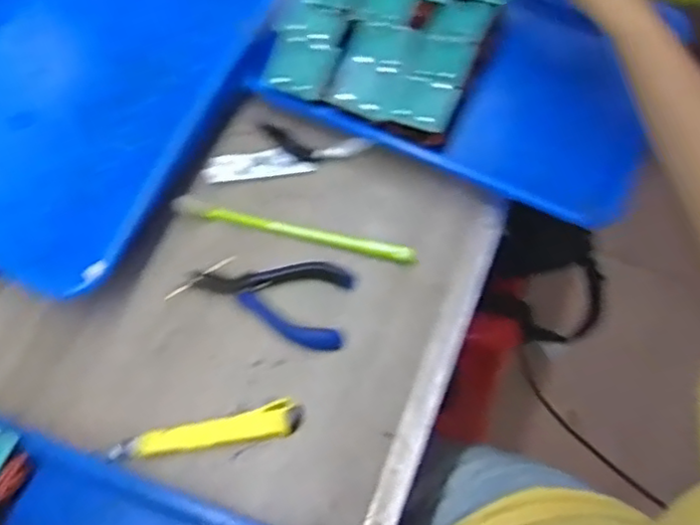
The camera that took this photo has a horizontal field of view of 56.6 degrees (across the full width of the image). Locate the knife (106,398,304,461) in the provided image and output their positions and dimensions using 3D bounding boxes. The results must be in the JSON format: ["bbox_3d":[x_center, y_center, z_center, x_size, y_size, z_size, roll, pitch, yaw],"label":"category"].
[{"bbox_3d":[-0.097,0.115,0.448,0.127,0.008,0.023,-8,67,-5],"label":"knife"}]

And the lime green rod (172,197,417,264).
[{"bbox_3d":[-0.044,-0.026,0.504,0.191,0.008,0.012,13,67,4],"label":"lime green rod"}]

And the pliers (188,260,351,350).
[{"bbox_3d":[-0.058,0.021,0.490,0.121,0.010,0.062,19,67,7],"label":"pliers"}]

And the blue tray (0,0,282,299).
[{"bbox_3d":[-0.230,-0.153,0.526,0.247,0.033,0.339,27,69,10],"label":"blue tray"}]

